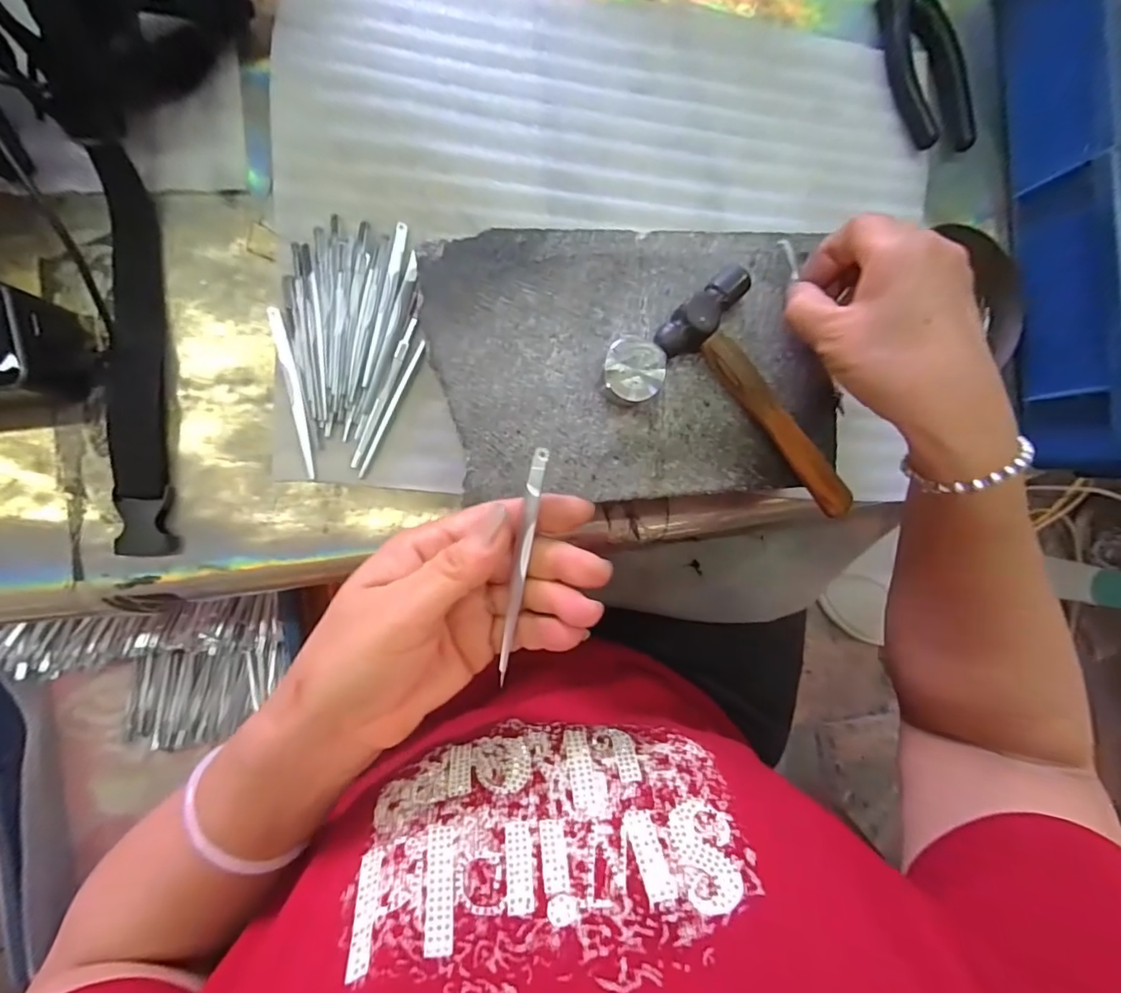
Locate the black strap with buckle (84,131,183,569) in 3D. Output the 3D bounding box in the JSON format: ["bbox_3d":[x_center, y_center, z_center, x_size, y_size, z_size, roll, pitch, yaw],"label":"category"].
[{"bbox_3d":[-0.244,-0.078,0.301,0.030,0.014,0.223,-3,93,-10],"label":"black strap with buckle"}]

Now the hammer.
[{"bbox_3d":[0.122,-0.052,0.305,0.059,0.023,0.152,-42,98,-6],"label":"hammer"}]

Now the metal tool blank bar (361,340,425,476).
[{"bbox_3d":[-0.106,-0.055,0.330,0.005,0.004,0.092,26,88,-10],"label":"metal tool blank bar"}]

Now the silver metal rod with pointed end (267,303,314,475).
[{"bbox_3d":[-0.162,-0.062,0.321,0.008,0.005,0.101,-11,94,-9],"label":"silver metal rod with pointed end"}]

